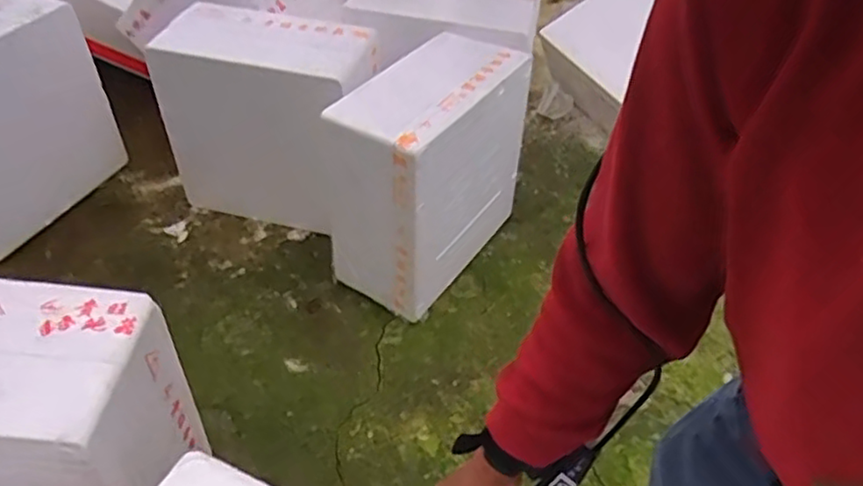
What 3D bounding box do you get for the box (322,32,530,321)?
[{"bbox_3d":[-0.011,-0.158,1.527,0.247,0.480,0.458,27,47,21],"label":"box"}]

